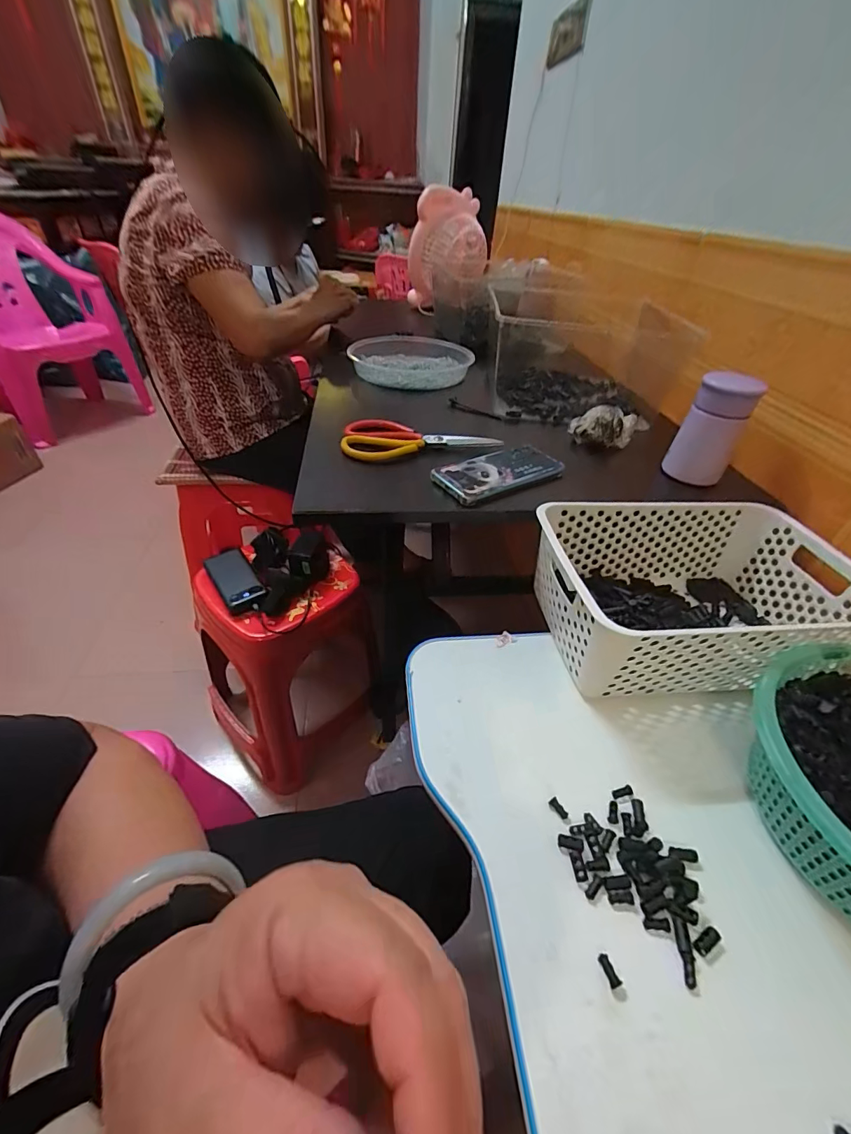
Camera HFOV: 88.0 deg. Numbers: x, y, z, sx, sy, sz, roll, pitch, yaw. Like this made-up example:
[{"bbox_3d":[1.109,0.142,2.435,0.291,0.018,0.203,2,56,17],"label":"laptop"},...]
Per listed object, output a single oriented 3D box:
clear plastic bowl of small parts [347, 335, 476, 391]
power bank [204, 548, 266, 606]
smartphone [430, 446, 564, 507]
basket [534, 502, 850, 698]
[{"bbox_3d":[-0.028,-0.390,0.843,0.223,0.045,0.211,3,41,-3],"label":"clear plastic bowl of small parts"},{"bbox_3d":[-0.349,0.018,0.806,0.066,0.021,0.145,-25,49,-30],"label":"power bank"},{"bbox_3d":[0.094,-0.122,0.546,0.164,0.009,0.078,-20,47,-26],"label":"smartphone"},{"bbox_3d":[0.282,0.027,0.475,0.299,0.104,0.197,-1,41,-7],"label":"basket"}]

